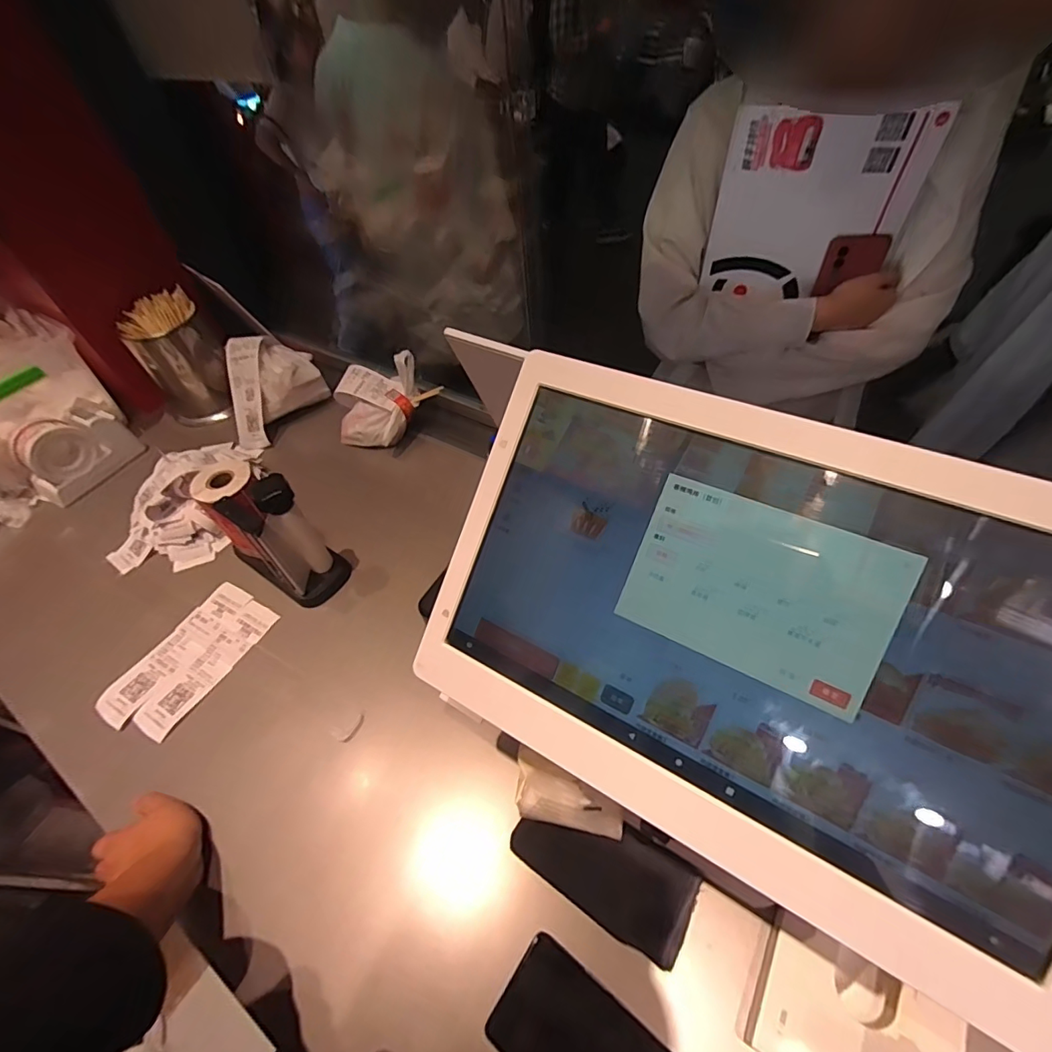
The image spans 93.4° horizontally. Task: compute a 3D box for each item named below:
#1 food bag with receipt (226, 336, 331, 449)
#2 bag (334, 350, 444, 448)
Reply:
[{"bbox_3d":[-0.448,-0.241,0.850,0.171,0.109,0.127,-37,57,-21],"label":"food bag with receipt"},{"bbox_3d":[-0.236,-0.204,0.796,0.159,0.117,0.146,-28,54,-15],"label":"bag"}]

